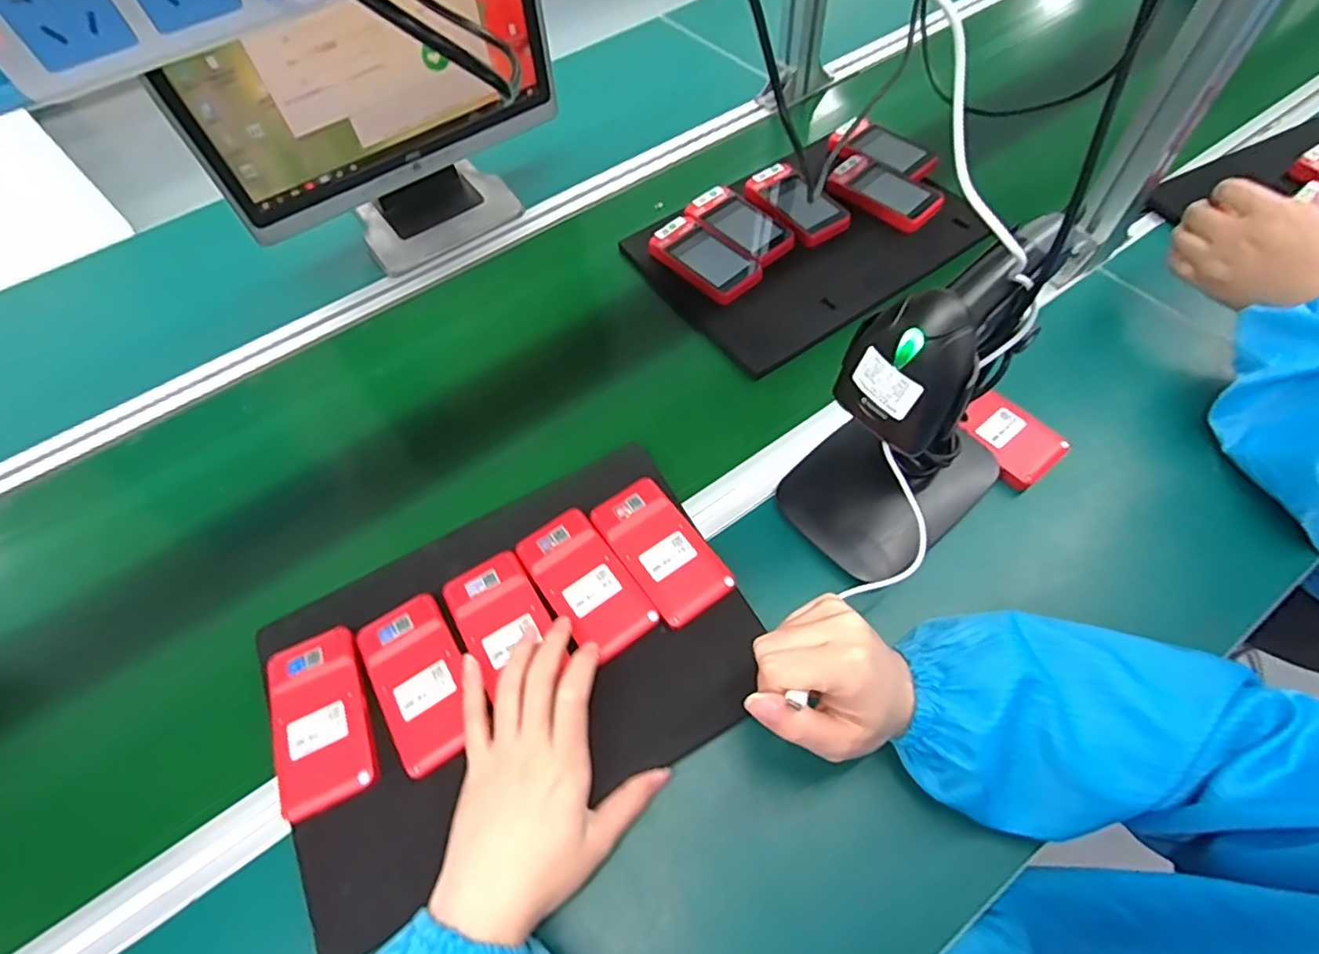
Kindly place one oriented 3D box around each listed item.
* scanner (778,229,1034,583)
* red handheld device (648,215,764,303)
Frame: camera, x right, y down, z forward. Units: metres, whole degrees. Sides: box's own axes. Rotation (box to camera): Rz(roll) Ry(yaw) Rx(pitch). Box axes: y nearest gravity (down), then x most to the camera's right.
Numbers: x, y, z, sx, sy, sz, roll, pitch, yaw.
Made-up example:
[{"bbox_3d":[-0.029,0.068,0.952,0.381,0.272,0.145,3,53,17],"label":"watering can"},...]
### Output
[{"bbox_3d":[0.182,-0.044,0.433,0.156,0.246,0.115,-37,63,-17],"label":"scanner"},{"bbox_3d":[0.051,-0.235,0.675,0.067,0.023,0.124,-41,64,-19],"label":"red handheld device"}]

